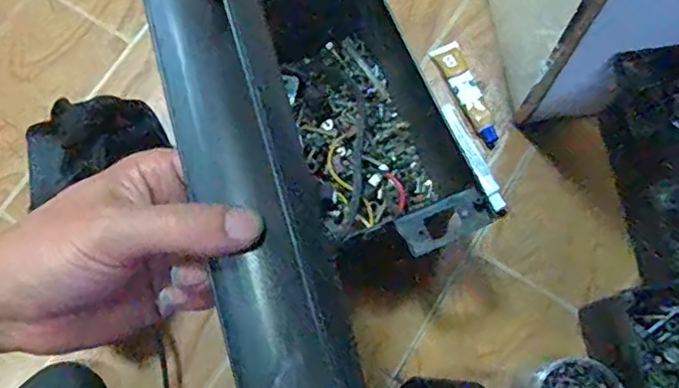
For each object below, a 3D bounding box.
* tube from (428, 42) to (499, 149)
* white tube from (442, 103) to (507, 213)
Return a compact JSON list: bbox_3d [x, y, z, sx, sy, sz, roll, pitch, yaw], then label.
[{"bbox_3d":[0.141,-0.111,0.658,0.032,0.024,0.127,-24,79,-5],"label":"tube"},{"bbox_3d":[0.140,-0.039,0.633,0.019,0.012,0.125,-25,75,-4],"label":"white tube"}]

